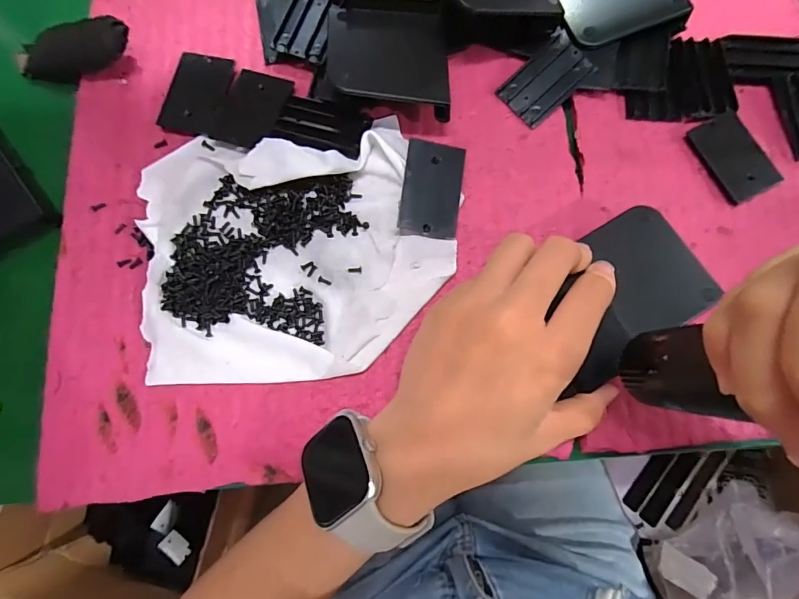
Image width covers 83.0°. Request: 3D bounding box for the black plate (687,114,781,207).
[{"bbox_3d":[0.211,-0.090,0.284,0.037,0.005,0.054,-24,79,-5],"label":"black plate"}]

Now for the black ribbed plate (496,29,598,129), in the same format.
[{"bbox_3d":[0.094,-0.141,0.291,0.056,0.005,0.036,-41,78,3],"label":"black ribbed plate"}]

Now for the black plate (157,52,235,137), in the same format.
[{"bbox_3d":[-0.128,-0.131,0.287,0.035,0.006,0.055,12,78,2],"label":"black plate"}]

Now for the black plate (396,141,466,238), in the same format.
[{"bbox_3d":[0.020,-0.066,0.272,0.036,0.005,0.056,9,93,-10],"label":"black plate"}]

